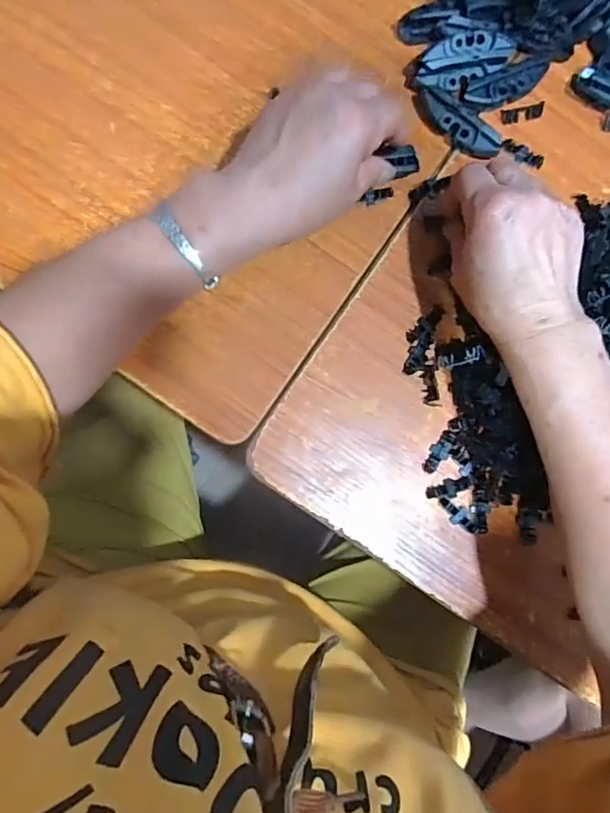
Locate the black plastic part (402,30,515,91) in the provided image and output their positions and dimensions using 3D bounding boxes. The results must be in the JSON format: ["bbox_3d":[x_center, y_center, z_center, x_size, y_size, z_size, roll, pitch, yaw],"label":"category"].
[{"bbox_3d":[0.117,-0.256,0.397,0.073,0.013,0.032,-13,87,-6],"label":"black plastic part"}]

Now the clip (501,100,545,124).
[{"bbox_3d":[0.171,-0.229,0.422,0.038,0.004,0.011,-15,87,-7],"label":"clip"}]

